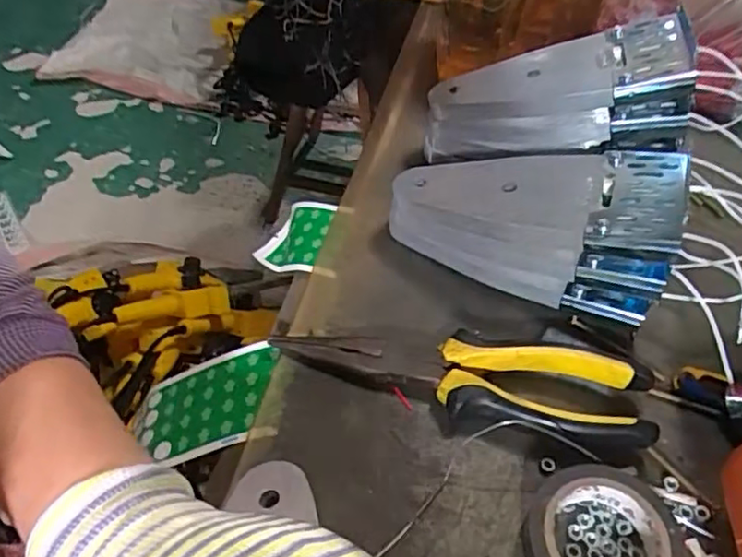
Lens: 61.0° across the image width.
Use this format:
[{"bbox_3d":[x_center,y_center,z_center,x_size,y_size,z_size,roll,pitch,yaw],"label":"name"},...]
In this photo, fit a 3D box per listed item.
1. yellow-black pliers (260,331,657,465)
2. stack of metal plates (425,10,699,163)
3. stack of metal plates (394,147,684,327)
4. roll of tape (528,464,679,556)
[{"bbox_3d":[0.045,0.050,0.322,0.186,0.024,0.047,12,48,7],"label":"yellow-black pliers"},{"bbox_3d":[0.120,-0.118,0.418,0.168,0.055,0.078,-7,45,19],"label":"stack of metal plates"},{"bbox_3d":[0.090,-0.036,0.367,0.153,0.076,0.071,19,50,14],"label":"stack of metal plates"},{"bbox_3d":[0.098,0.112,0.270,0.057,0.024,0.060,2,48,-2],"label":"roll of tape"}]

